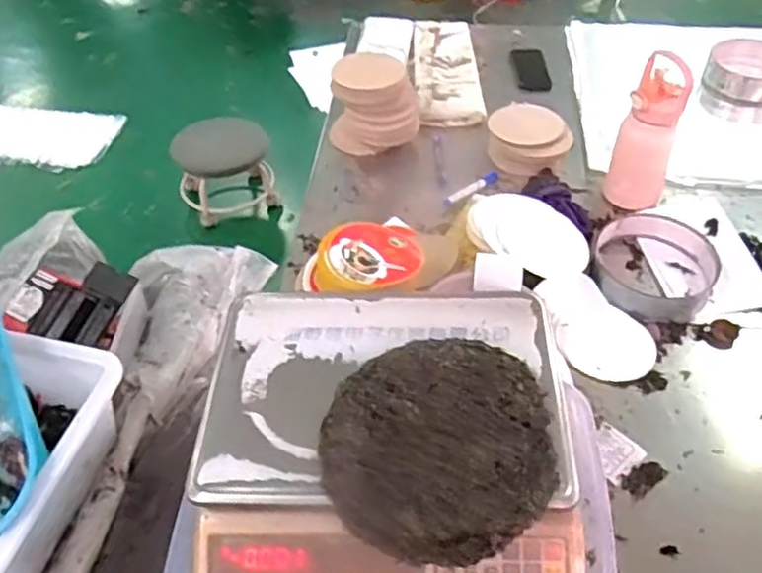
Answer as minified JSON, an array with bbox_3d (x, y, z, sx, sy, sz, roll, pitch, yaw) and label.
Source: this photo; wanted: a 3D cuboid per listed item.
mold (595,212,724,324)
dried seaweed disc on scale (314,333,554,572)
[{"bbox_3d":[0.430,-0.033,1.066,0.184,0.041,0.196,0,48,-1],"label":"mold"},{"bbox_3d":[0.046,0.121,0.554,0.181,0.025,0.194,0,48,-1],"label":"dried seaweed disc on scale"}]

